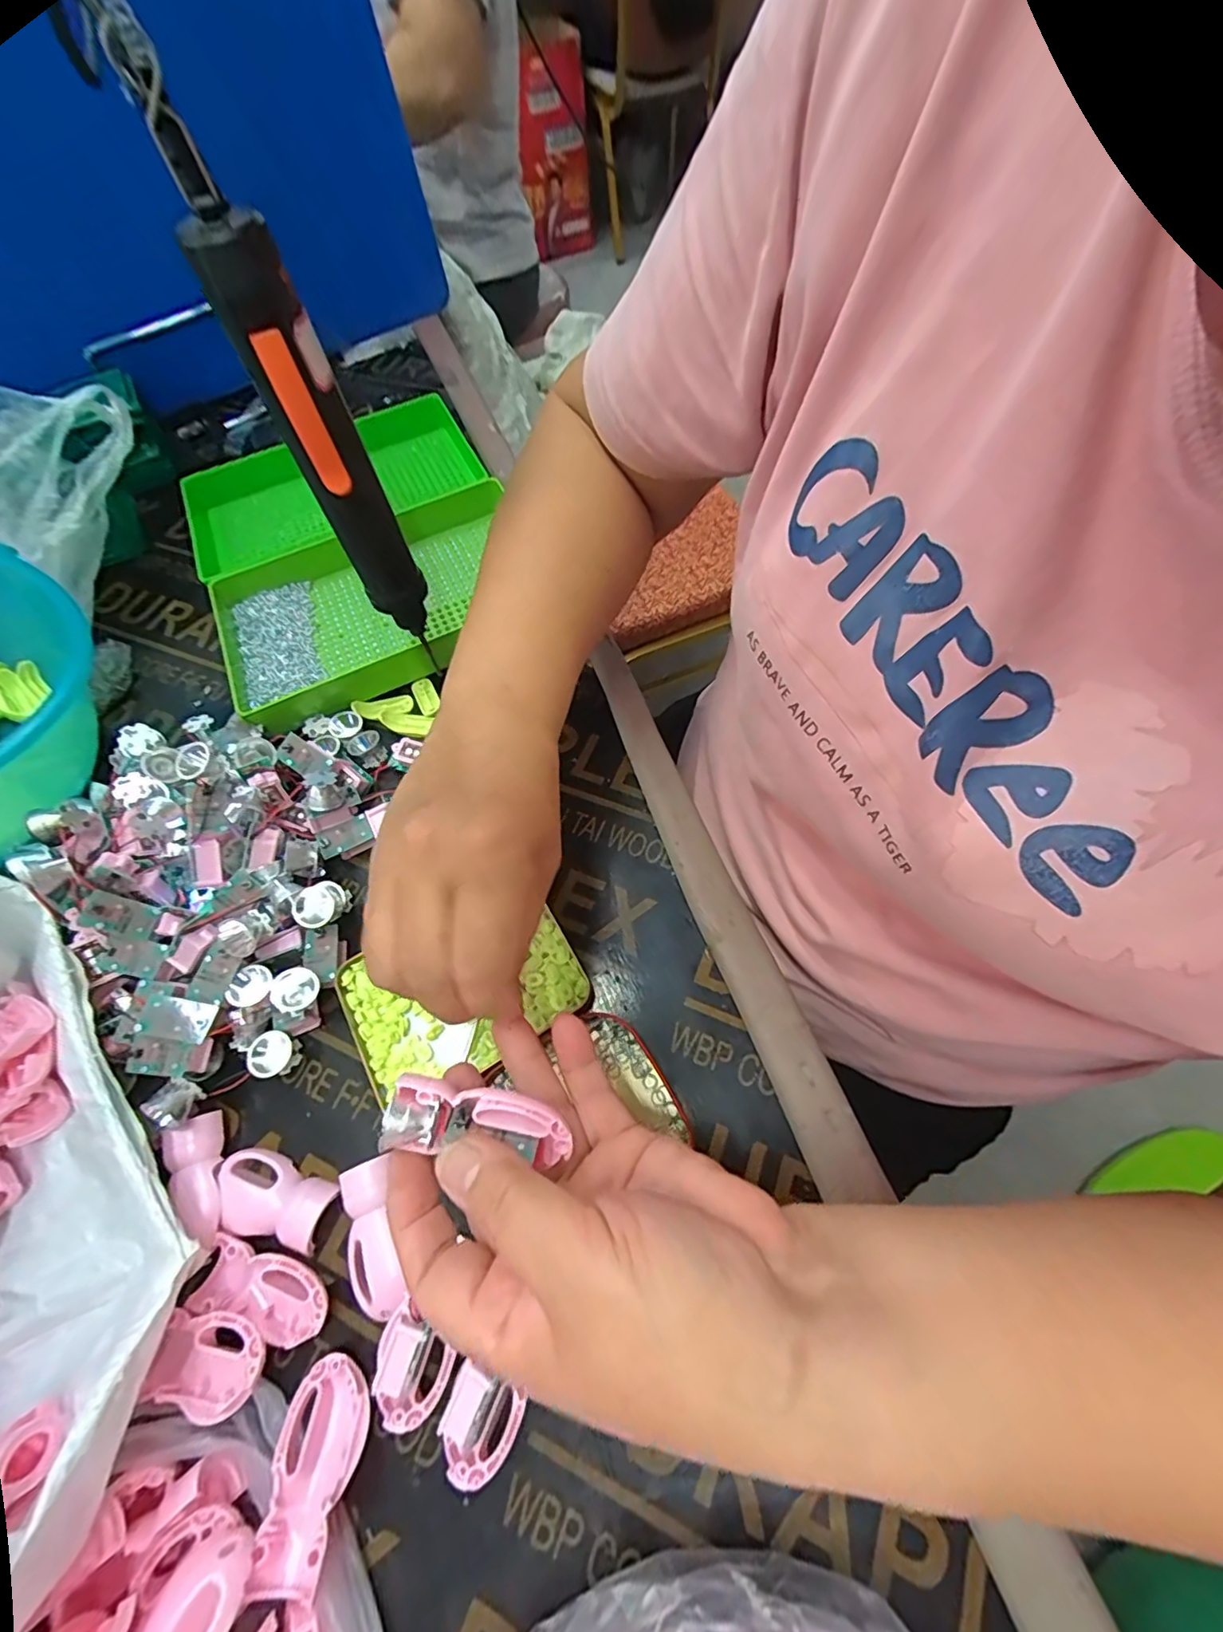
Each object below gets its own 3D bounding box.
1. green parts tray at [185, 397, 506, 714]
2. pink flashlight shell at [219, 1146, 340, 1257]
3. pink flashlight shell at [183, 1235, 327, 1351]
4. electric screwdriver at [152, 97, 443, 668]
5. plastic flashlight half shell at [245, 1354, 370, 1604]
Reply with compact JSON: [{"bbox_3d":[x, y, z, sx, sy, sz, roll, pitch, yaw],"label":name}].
[{"bbox_3d":[-0.213,-0.225,0.474,0.251,0.041,0.297,-24,65,-8],"label":"green parts tray"},{"bbox_3d":[-0.173,0.195,0.286,0.060,0.011,0.032,15,66,11],"label":"pink flashlight shell"},{"bbox_3d":[-0.164,0.226,0.267,0.065,0.014,0.033,10,65,8],"label":"pink flashlight shell"},{"bbox_3d":[-0.133,-0.170,0.272,0.033,0.200,0.039,-26,65,-9],"label":"electric screwdriver"},{"bbox_3d":[-0.125,0.272,0.235,0.035,0.012,0.065,1,47,4],"label":"plastic flashlight half shell"}]

